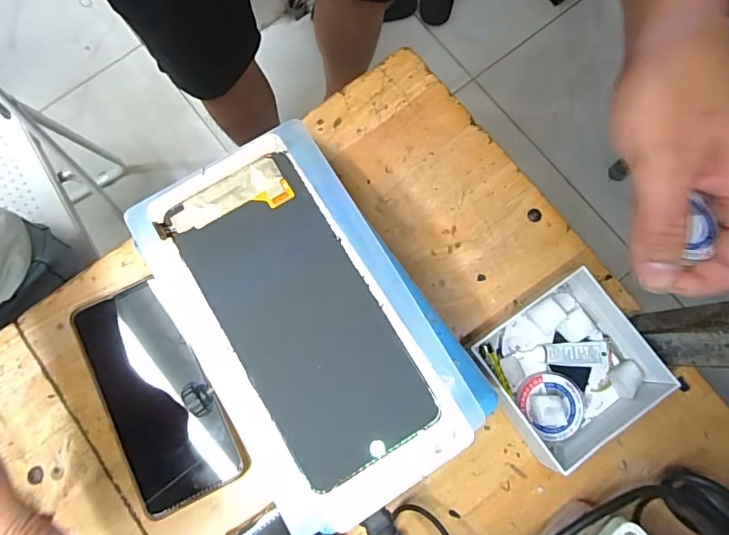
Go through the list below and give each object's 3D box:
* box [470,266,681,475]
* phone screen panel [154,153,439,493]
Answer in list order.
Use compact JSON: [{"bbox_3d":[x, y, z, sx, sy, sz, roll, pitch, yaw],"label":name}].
[{"bbox_3d":[0.145,0.070,0.341,0.105,0.040,0.101,-33,81,-6],"label":"box"},{"bbox_3d":[-0.033,0.022,0.237,0.072,0.004,0.158,-32,80,-6],"label":"phone screen panel"}]

